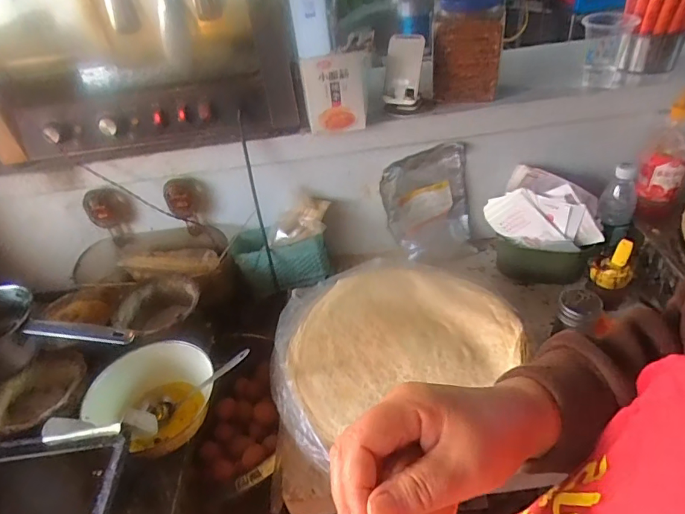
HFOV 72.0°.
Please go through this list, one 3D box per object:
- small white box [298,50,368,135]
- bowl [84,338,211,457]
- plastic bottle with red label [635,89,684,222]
[{"bbox_3d":[-0.012,-0.293,0.850,0.121,0.130,0.048,-5,39,3],"label":"small white box"},{"bbox_3d":[-0.292,0.224,0.771,0.164,0.093,0.171,-5,39,4],"label":"bowl"},{"bbox_3d":[0.598,-0.168,0.868,0.086,0.205,0.071,23,48,33],"label":"plastic bottle with red label"}]

